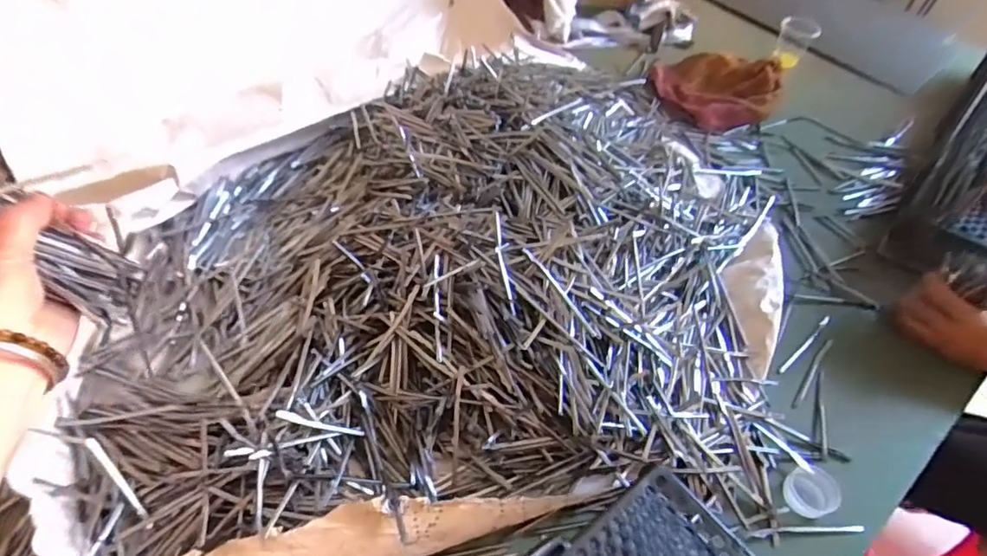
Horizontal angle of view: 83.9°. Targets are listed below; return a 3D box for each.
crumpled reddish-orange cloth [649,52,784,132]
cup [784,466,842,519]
[{"bbox_3d":[0.346,-0.307,0.854,0.193,0.053,0.146,36,57,24],"label":"crumpled reddish-orange cloth"},{"bbox_3d":[0.274,0.185,0.474,0.036,0.026,0.037,2,50,-2],"label":"cup"}]

